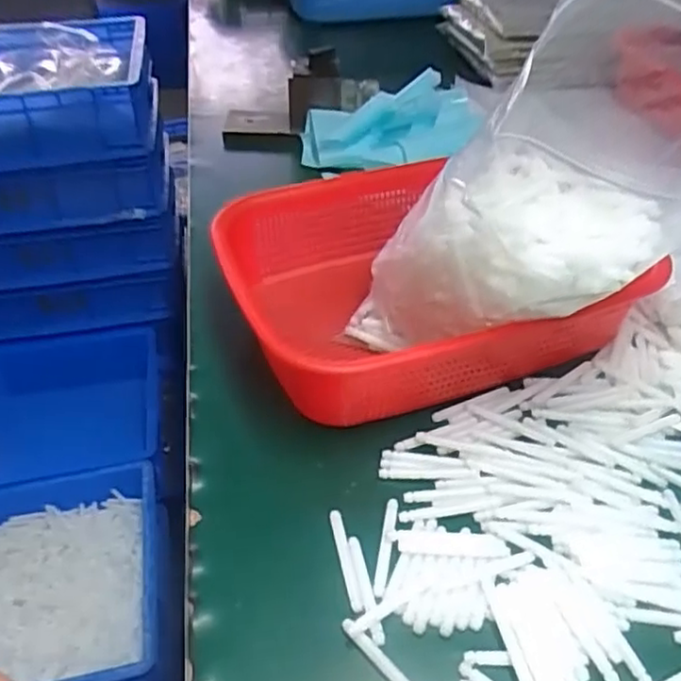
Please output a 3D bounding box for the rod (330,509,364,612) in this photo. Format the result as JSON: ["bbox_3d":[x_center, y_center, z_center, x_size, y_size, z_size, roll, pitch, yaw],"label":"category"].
[{"bbox_3d":[0.003,0.119,0.366,0.007,0.008,0.059,-11,42,-7],"label":"rod"}]

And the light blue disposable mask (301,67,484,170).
[{"bbox_3d":[0.061,-0.219,0.705,0.196,0.052,0.115,-21,45,-18],"label":"light blue disposable mask"}]

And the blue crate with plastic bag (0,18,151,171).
[{"bbox_3d":[-0.500,-0.386,1.053,0.402,0.113,0.300,-7,42,-5],"label":"blue crate with plastic bag"}]

